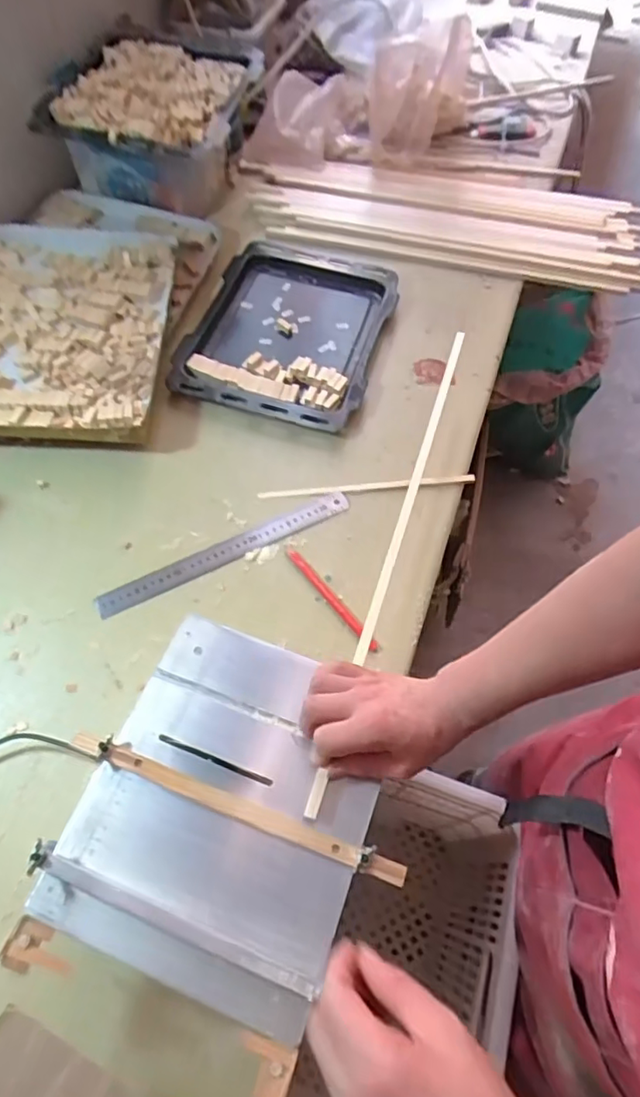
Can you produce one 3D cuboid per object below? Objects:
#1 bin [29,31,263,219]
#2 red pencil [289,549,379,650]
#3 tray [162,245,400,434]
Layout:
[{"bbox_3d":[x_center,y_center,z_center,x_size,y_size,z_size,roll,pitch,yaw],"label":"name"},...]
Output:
[{"bbox_3d":[-0.261,-0.681,0.959,0.266,0.165,0.358,16,62,6],"label":"bin"},{"bbox_3d":[0.012,0.058,0.685,0.013,0.008,0.163,-34,68,-19],"label":"red pencil"},{"bbox_3d":[-0.047,-0.339,0.888,0.272,0.032,0.355,15,62,6],"label":"tray"}]

